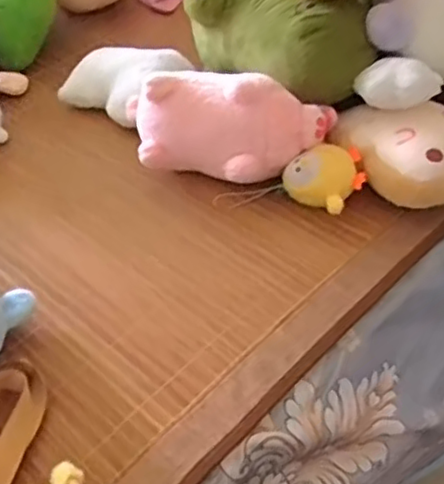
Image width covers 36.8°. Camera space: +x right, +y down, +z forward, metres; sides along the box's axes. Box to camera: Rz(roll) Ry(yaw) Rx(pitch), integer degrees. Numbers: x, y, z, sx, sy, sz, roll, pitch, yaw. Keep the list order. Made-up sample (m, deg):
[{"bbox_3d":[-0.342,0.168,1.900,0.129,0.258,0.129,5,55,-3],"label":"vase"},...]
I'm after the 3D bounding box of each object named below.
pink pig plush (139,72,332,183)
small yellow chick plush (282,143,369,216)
[{"bbox_3d":[0.010,-0.142,0.781,0.222,0.097,0.088,8,45,10],"label":"pink pig plush"},{"bbox_3d":[0.127,-0.075,0.784,0.077,0.061,0.083,-1,45,1],"label":"small yellow chick plush"}]

